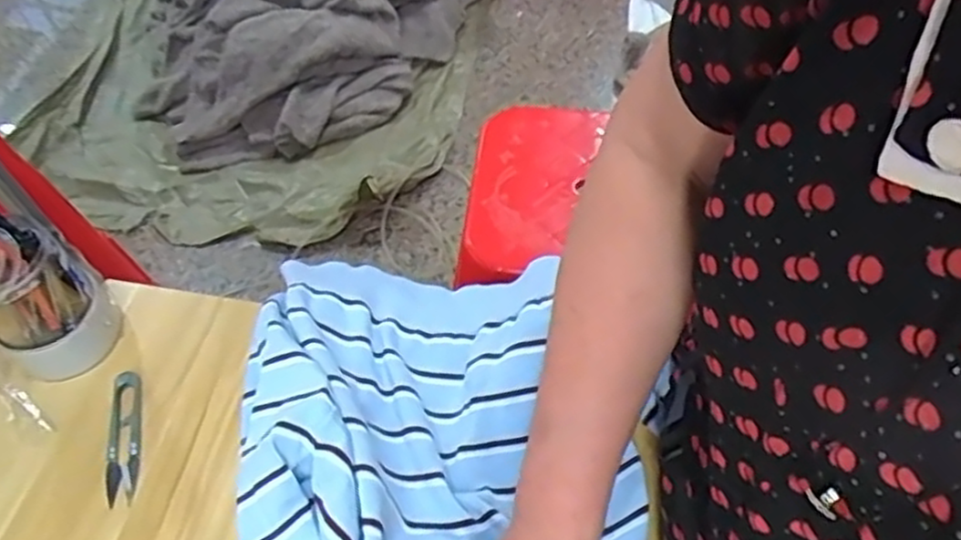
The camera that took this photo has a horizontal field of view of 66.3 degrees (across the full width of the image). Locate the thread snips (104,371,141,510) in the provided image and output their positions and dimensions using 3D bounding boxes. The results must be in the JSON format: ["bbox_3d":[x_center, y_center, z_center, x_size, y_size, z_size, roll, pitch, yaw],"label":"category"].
[{"bbox_3d":[-0.269,0.125,0.554,0.025,0.012,0.103,-10,54,-5],"label":"thread snips"}]

